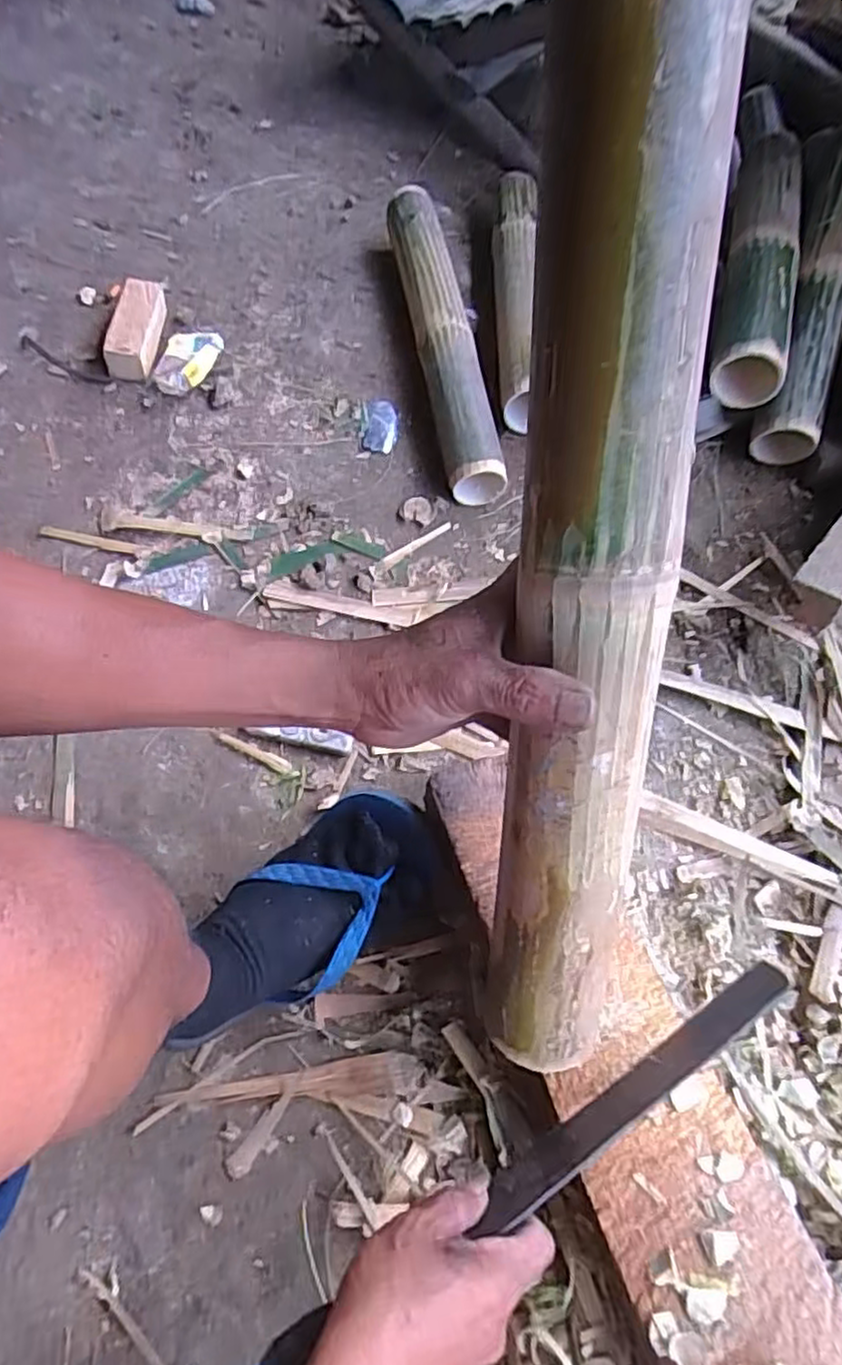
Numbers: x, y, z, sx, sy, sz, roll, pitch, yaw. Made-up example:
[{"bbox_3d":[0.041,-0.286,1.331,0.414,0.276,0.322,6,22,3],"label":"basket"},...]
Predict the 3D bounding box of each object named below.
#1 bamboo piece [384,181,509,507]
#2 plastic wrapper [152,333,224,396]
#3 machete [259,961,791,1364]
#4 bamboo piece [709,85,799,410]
[{"bbox_3d":[0.029,-0.439,0.871,0.078,0.067,0.497,-9,64,-4],"label":"bamboo piece"},{"bbox_3d":[-0.292,-0.402,0.871,0.068,0.028,0.106,1,64,1],"label":"plastic wrapper"},{"bbox_3d":[0.072,0.273,0.396,0.364,0.036,0.018,-31,66,-11],"label":"machete"},{"bbox_3d":[0.442,-0.562,0.890,0.080,0.072,0.531,15,65,8],"label":"bamboo piece"}]

